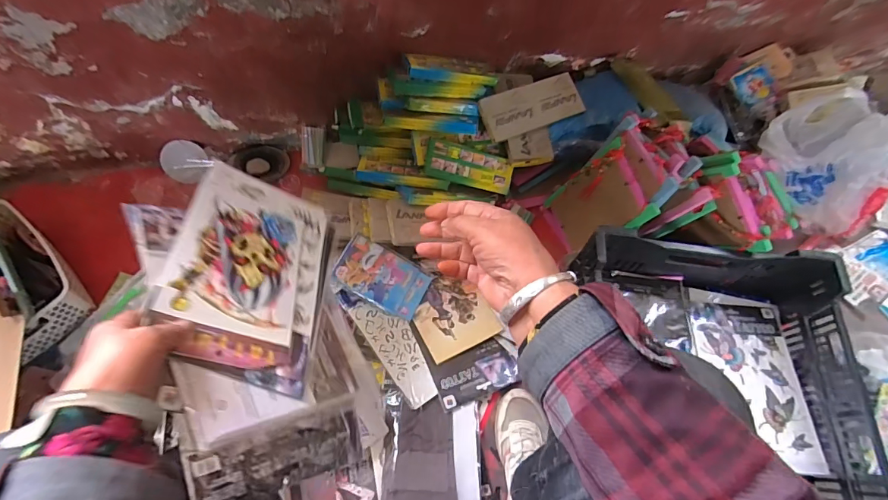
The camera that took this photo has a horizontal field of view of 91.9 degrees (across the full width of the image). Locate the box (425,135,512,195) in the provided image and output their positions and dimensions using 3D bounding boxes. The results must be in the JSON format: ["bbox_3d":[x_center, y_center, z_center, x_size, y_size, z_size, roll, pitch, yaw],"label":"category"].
[{"bbox_3d":[0.052,-0.166,0.854,0.179,0.018,0.071,12,94,-20],"label":"box"}]

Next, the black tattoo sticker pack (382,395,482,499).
[{"bbox_3d":[-0.017,0.345,0.681,0.150,0.022,0.195,2,64,0],"label":"black tattoo sticker pack"}]

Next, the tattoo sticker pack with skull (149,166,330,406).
[{"bbox_3d":[-0.217,0.015,0.499,0.170,0.006,0.282,31,32,-29],"label":"tattoo sticker pack with skull"}]

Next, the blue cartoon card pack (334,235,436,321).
[{"bbox_3d":[-0.112,0.052,0.799,0.165,0.006,0.097,31,76,-11],"label":"blue cartoon card pack"}]

